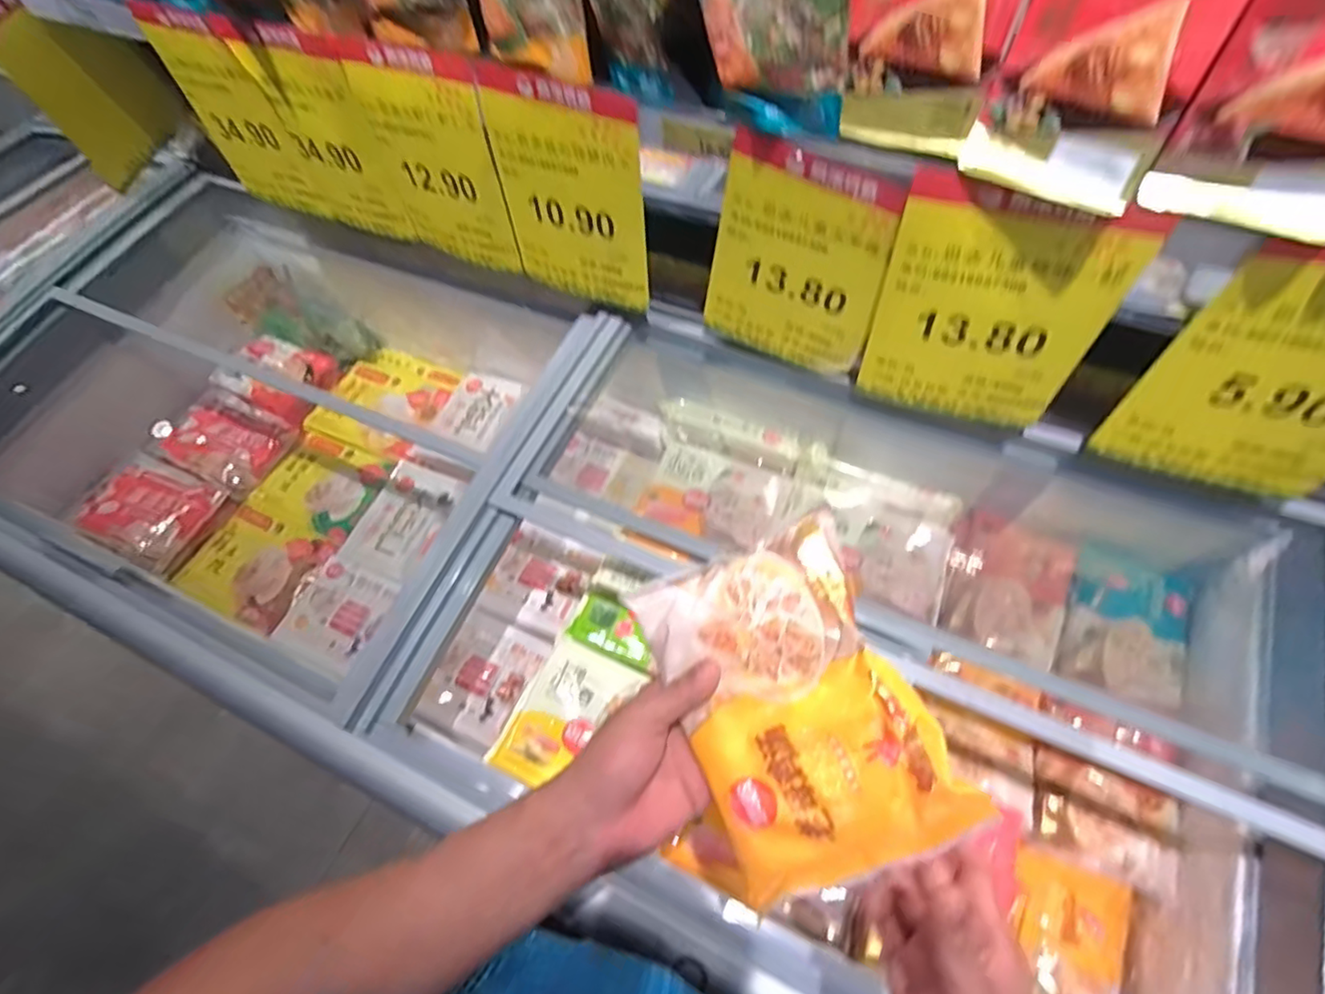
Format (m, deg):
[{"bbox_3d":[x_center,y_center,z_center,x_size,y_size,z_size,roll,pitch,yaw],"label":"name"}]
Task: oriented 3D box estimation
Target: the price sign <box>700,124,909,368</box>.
[{"bbox_3d":[0.153,-0.264,0.714,0.195,0.276,0.007,25,65,11],"label":"price sign"}]

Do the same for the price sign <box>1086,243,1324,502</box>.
[{"bbox_3d":[0.583,-0.101,0.565,0.211,0.276,0.010,17,59,16],"label":"price sign"}]

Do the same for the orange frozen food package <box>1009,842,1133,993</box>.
[{"bbox_3d":[0.474,0.543,0.714,0.136,0.044,0.207,18,62,14],"label":"orange frozen food package"}]

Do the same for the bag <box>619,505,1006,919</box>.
[{"bbox_3d":[0.083,0.132,0.398,0.148,0.040,0.205,-31,70,11],"label":"bag"}]

